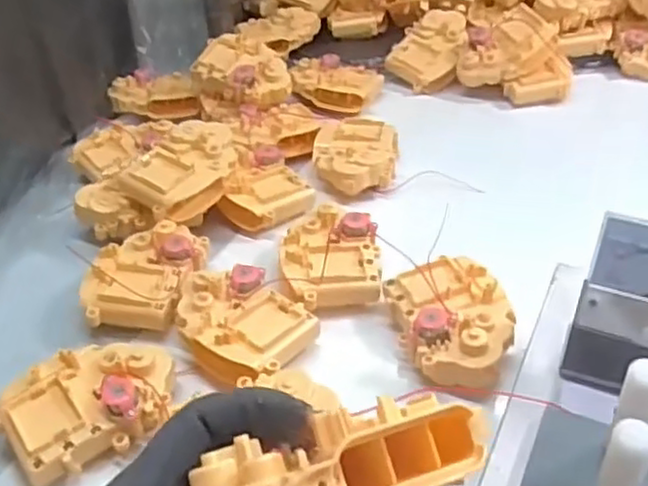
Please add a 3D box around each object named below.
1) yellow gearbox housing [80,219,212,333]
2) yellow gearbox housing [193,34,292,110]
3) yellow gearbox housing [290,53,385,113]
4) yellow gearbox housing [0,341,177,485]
[{"bbox_3d":[-0.130,0.025,0.507,0.076,0.039,0.094,1,38,7],"label":"yellow gearbox housing"},{"bbox_3d":[-0.079,-0.171,0.704,0.101,0.050,0.070,17,42,25],"label":"yellow gearbox housing"},{"bbox_3d":[0.015,-0.172,0.746,0.090,0.034,0.067,6,39,13],"label":"yellow gearbox housing"},{"bbox_3d":[-0.133,0.095,0.402,0.097,0.033,0.076,-23,41,-23],"label":"yellow gearbox housing"}]

